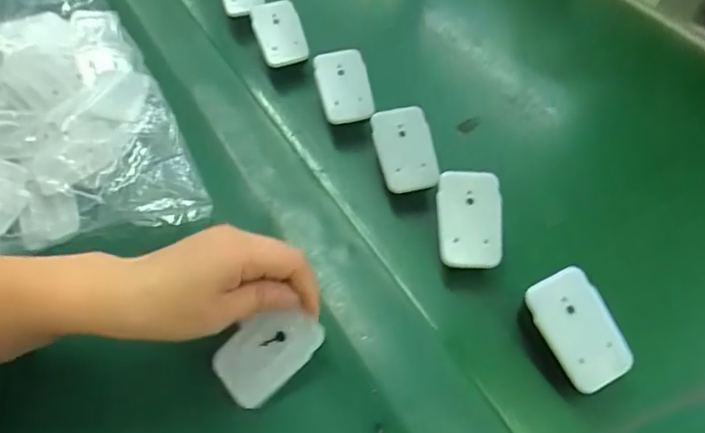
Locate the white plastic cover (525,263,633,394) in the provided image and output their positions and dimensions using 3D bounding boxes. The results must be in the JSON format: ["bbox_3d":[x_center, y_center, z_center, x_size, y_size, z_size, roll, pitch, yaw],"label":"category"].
[{"bbox_3d":[0.137,0.068,0.305,0.043,0.005,0.068,-28,82,-8],"label":"white plastic cover"}]

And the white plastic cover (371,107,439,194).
[{"bbox_3d":[0.040,-0.051,0.383,0.041,0.008,0.063,-13,83,6],"label":"white plastic cover"}]

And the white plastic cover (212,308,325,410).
[{"bbox_3d":[-0.053,0.084,0.317,0.068,0.004,0.043,-44,81,2],"label":"white plastic cover"}]

